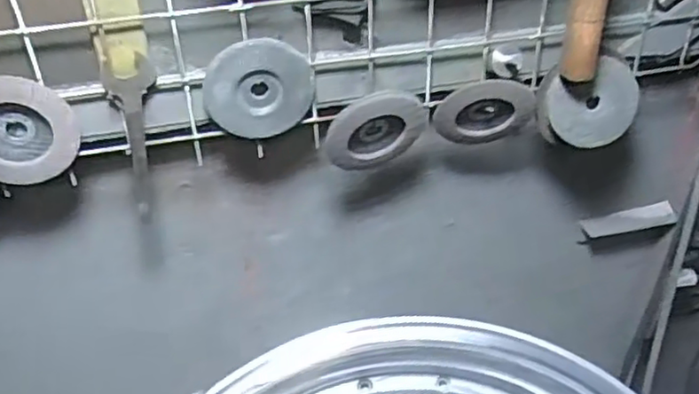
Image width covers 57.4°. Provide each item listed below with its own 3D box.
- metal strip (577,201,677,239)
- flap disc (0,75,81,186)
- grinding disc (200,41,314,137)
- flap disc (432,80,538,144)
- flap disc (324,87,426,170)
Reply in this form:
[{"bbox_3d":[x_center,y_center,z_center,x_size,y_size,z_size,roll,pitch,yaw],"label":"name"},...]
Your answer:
[{"bbox_3d":[0.354,0.032,0.811,0.122,0.029,0.011,-12,5,-6],"label":"metal strip"},{"bbox_3d":[-0.275,-0.053,0.527,0.094,0.095,0.014,-11,36,-11],"label":"flap disc"},{"bbox_3d":[-0.078,-0.093,0.555,0.092,0.085,0.010,-10,36,-9],"label":"grinding disc"},{"bbox_3d":[0.133,-0.082,0.623,0.098,0.085,0.013,-11,59,5],"label":"flap disc"},{"bbox_3d":[0.026,-0.061,0.600,0.096,0.083,0.020,-13,37,-14],"label":"flap disc"}]

